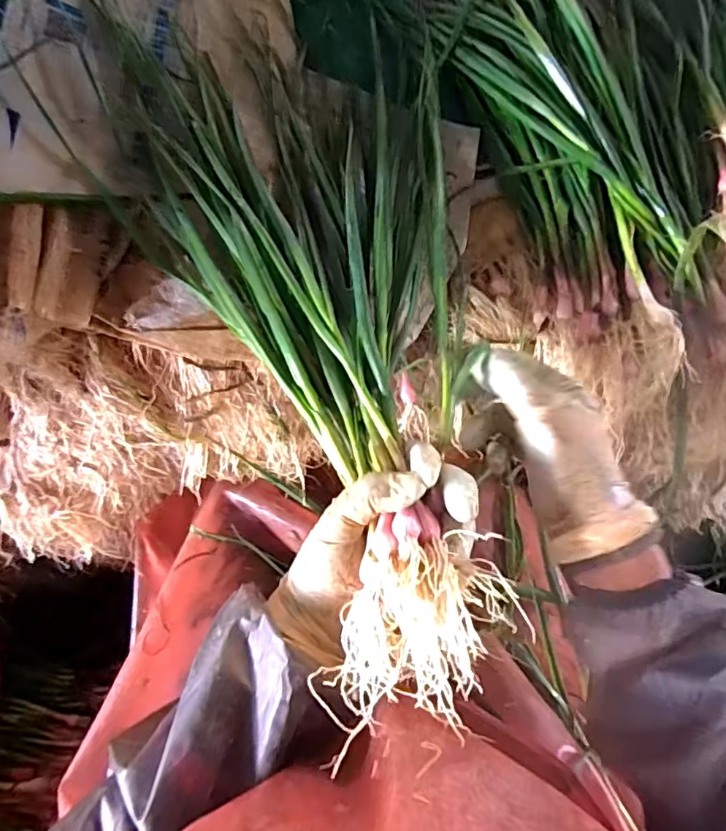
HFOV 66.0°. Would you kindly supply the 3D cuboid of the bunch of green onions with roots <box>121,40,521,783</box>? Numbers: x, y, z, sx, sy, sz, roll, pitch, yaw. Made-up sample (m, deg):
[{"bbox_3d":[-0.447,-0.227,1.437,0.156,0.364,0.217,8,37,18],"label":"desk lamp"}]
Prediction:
[{"bbox_3d":[-0.015,-0.067,0.379,0.214,0.100,0.471,-13,67,-5],"label":"bunch of green onions with roots"}]

